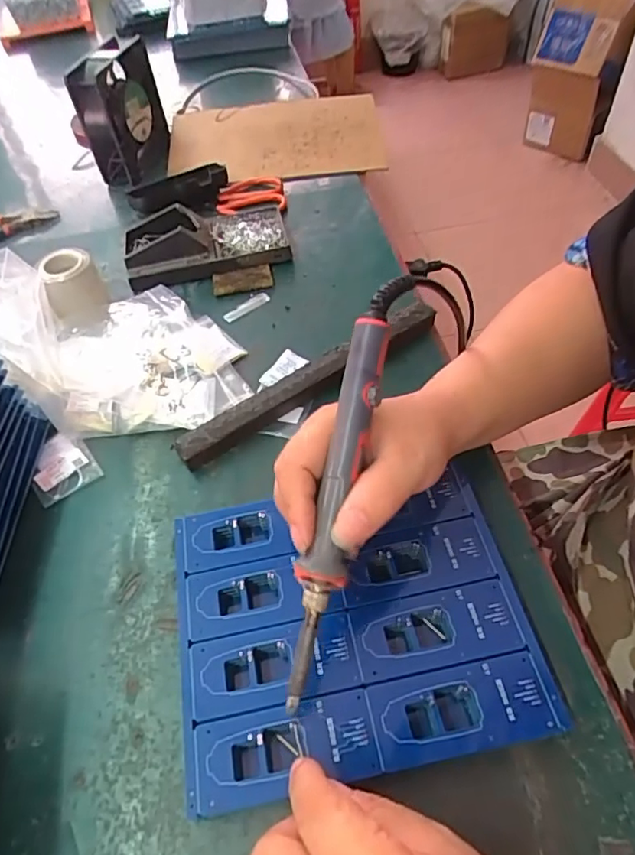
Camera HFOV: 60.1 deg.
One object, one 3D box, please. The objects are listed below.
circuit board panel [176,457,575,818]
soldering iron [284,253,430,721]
[{"bbox_3d":[0.019,0.109,0.320,0.193,0.025,0.158,-9,54,-7],"label":"circuit board panel"},{"bbox_3d":[0.015,0.023,0.278,0.026,0.018,0.232,13,86,9],"label":"soldering iron"}]

